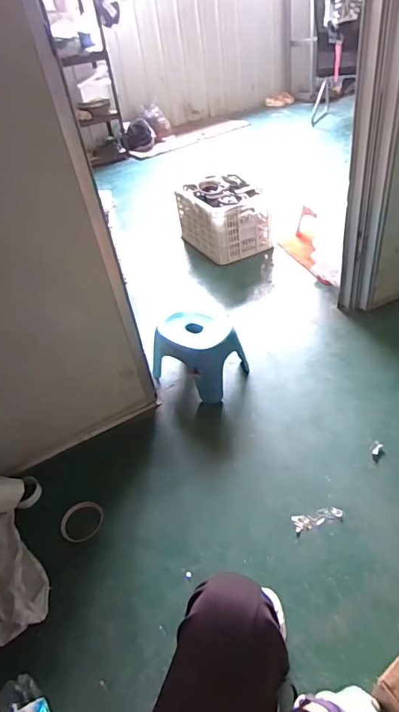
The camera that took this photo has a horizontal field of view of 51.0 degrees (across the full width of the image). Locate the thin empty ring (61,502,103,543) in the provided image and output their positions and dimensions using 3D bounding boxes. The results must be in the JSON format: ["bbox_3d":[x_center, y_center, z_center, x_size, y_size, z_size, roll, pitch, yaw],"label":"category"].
[{"bbox_3d":[-0.306,0.433,1.094,0.101,0.019,0.102,-6,40,5],"label":"thin empty ring"}]

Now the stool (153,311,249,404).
[{"bbox_3d":[-0.001,-0.009,1.331,0.242,0.215,0.196,22,50,33],"label":"stool"}]

